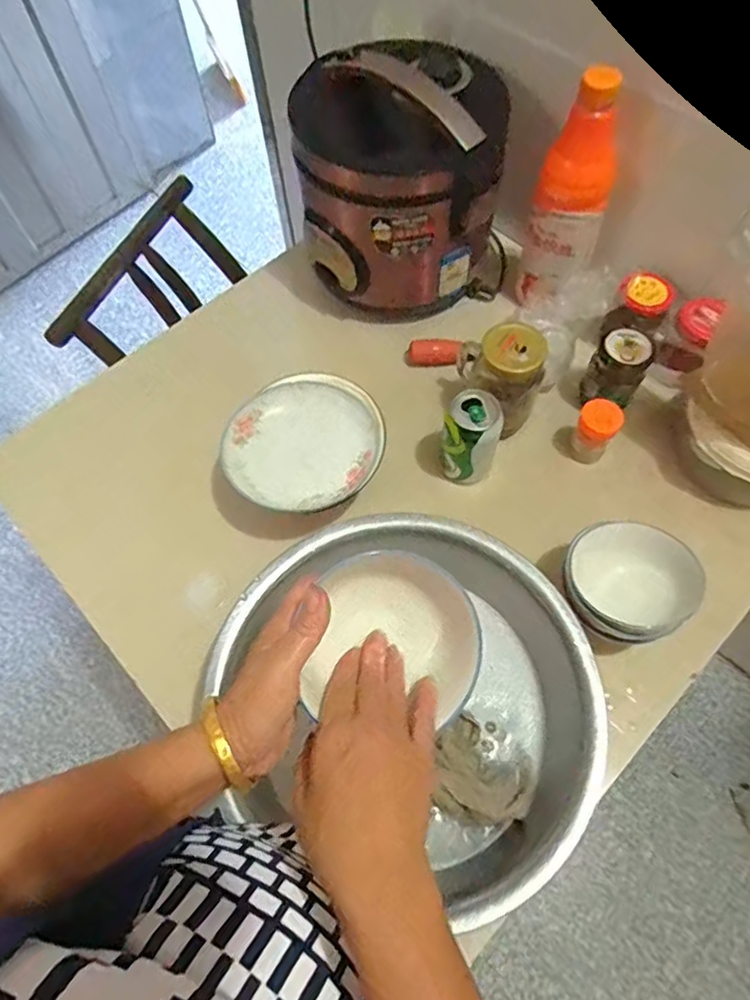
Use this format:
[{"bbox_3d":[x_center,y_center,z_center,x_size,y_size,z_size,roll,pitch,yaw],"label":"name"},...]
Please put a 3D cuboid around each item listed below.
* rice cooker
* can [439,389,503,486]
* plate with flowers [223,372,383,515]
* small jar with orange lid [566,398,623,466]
[{"bbox_3d":[0.030,-0.429,0.811,0.245,0.249,0.277,-4,63,0],"label":"rice cooker"},{"bbox_3d":[0.112,-0.072,0.703,0.062,0.111,0.065,-1,63,1],"label":"can"},{"bbox_3d":[-0.078,-0.070,0.687,0.173,0.023,0.171,0,64,1],"label":"plate with flowers"},{"bbox_3d":[0.262,-0.080,0.719,0.046,0.073,0.048,-1,63,1],"label":"small jar with orange lid"}]

